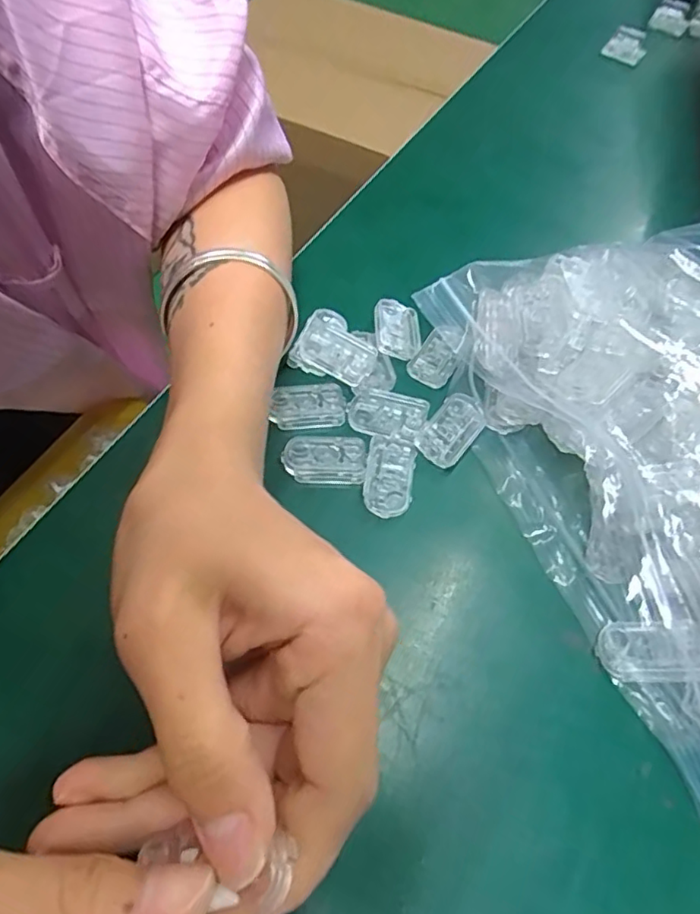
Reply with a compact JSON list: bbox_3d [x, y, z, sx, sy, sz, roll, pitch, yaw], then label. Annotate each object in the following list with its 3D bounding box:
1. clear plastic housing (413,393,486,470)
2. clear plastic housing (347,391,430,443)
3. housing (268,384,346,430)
[{"bbox_3d":[0.047,-0.013,0.271,0.021,0.005,0.036,36,66,17],"label":"clear plastic housing"},{"bbox_3d":[0.017,-0.019,0.275,0.036,0.006,0.022,17,62,7],"label":"clear plastic housing"},{"bbox_3d":[-0.019,-0.025,0.275,0.034,0.004,0.023,-2,61,-3],"label":"housing"}]

